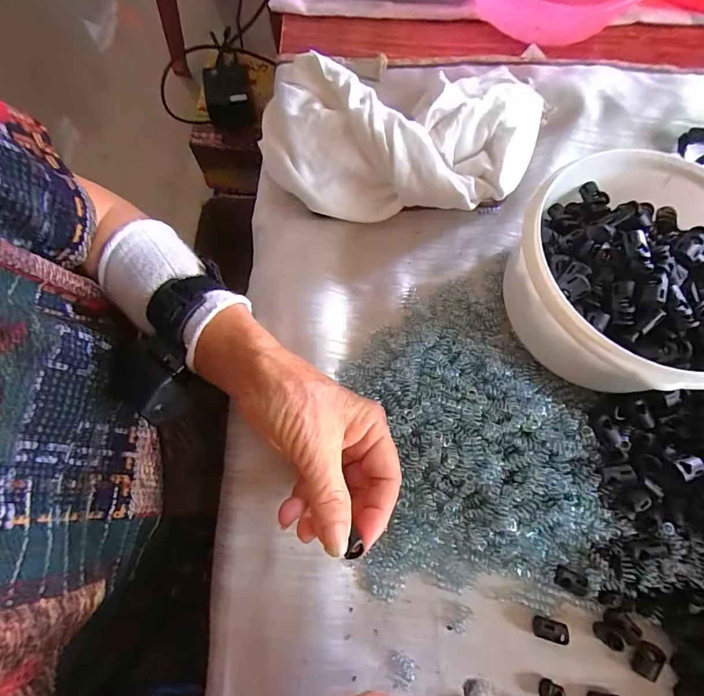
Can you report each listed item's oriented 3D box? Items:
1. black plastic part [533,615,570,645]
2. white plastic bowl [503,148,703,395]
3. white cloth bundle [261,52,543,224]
[{"bbox_3d":[0.129,0.182,0.260,0.023,0.009,0.014,15,75,5],"label":"black plastic part"},{"bbox_3d":[0.190,-0.047,0.278,0.162,0.085,0.153,0,76,-1],"label":"white plastic bowl"},{"bbox_3d":[0.036,-0.158,0.325,0.217,0.066,0.117,11,75,4],"label":"white cloth bundle"}]

